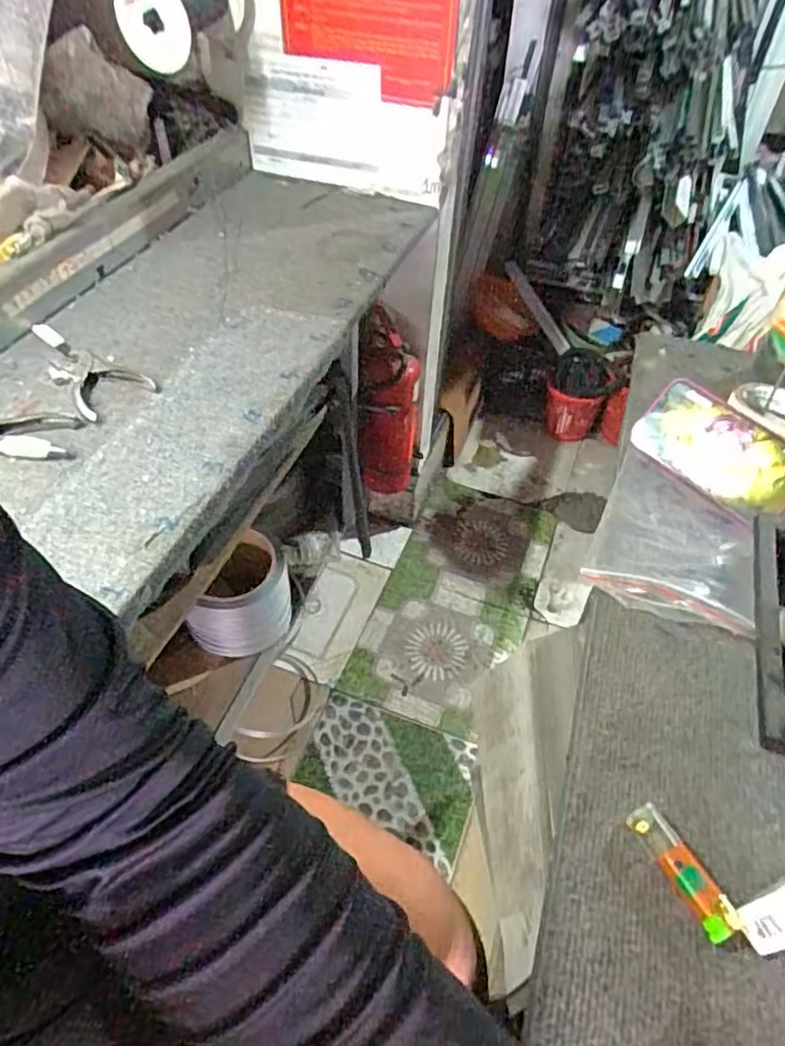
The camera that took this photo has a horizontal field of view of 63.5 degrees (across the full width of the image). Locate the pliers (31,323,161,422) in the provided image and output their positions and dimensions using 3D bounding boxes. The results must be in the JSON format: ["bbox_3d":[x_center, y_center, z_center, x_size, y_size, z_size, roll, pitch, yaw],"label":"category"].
[{"bbox_3d":[-0.402,-0.214,0.845,0.103,0.026,0.200,-30,56,-25],"label":"pliers"}]

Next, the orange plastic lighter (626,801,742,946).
[{"bbox_3d":[0.175,0.211,0.385,0.021,0.017,0.075,-22,52,-18],"label":"orange plastic lighter"}]

